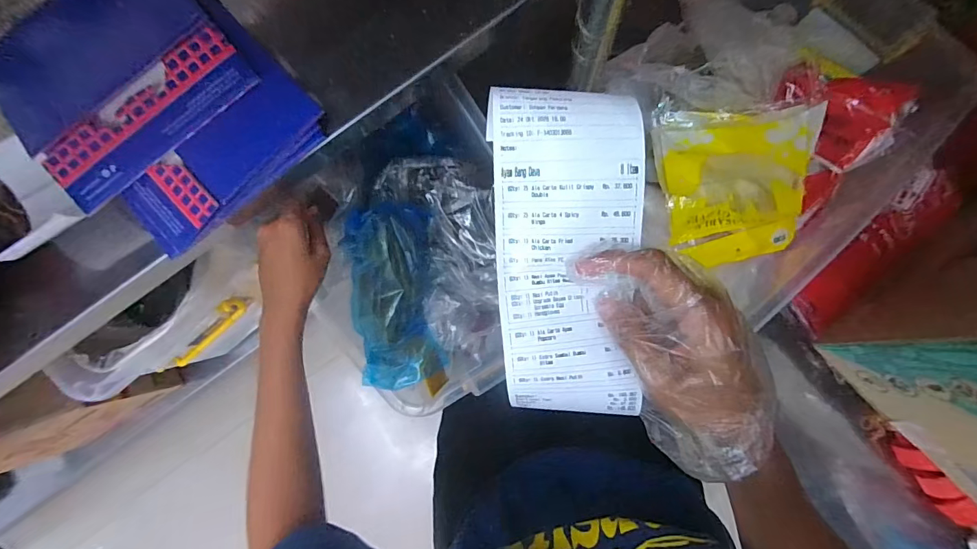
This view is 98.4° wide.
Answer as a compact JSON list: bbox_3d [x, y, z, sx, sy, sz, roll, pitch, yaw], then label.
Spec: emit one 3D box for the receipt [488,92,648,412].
[{"bbox_3d":[0.044,-0.007,0.239,0.077,0.018,0.185,-2,102,4],"label":"receipt"}]

